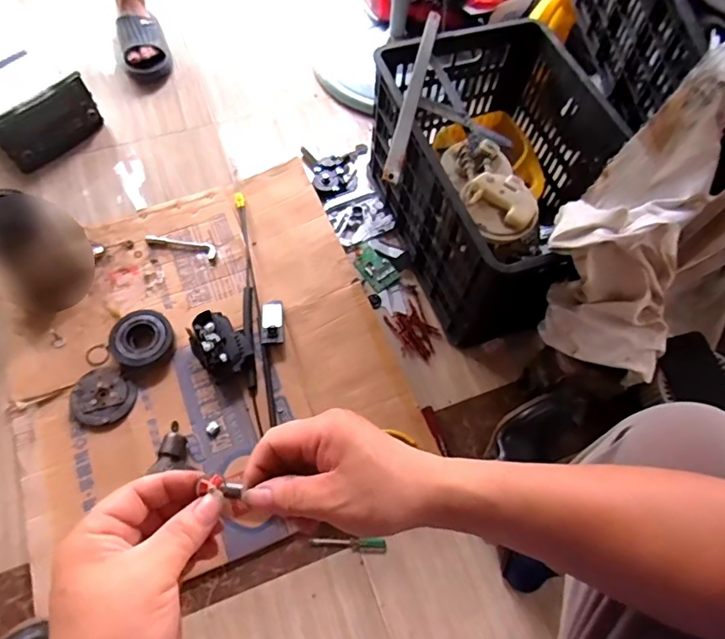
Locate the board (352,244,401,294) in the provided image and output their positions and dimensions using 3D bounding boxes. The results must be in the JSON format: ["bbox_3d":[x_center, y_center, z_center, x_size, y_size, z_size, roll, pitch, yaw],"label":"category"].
[{"bbox_3d":[0.021,-0.107,1.007,0.062,0.010,0.104,-35,70,-19],"label":"board"}]

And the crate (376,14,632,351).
[{"bbox_3d":[0.246,-0.252,0.936,0.345,0.288,0.501,-14,65,-11],"label":"crate"}]

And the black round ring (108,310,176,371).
[{"bbox_3d":[-0.391,0.036,0.885,0.106,0.037,0.099,2,63,-3],"label":"black round ring"}]

